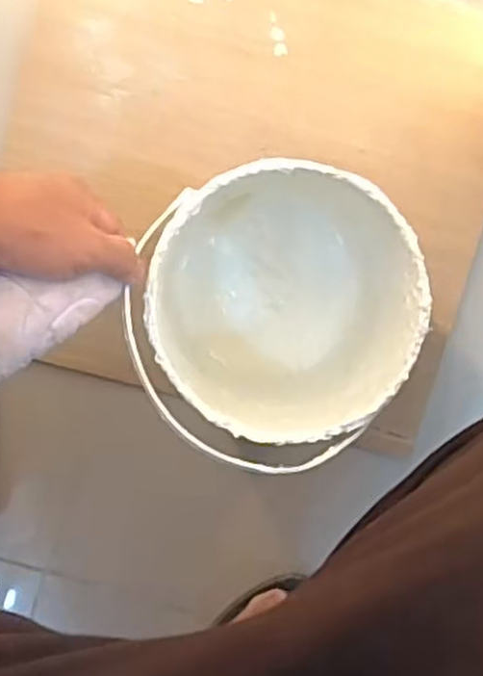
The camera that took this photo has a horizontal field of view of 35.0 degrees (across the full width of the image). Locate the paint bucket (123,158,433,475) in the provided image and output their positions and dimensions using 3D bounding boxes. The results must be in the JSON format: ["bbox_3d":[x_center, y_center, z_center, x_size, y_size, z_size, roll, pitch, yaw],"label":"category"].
[{"bbox_3d":[0.027,-0.030,0.558,0.169,0.197,0.172,0,97,-2],"label":"paint bucket"}]

